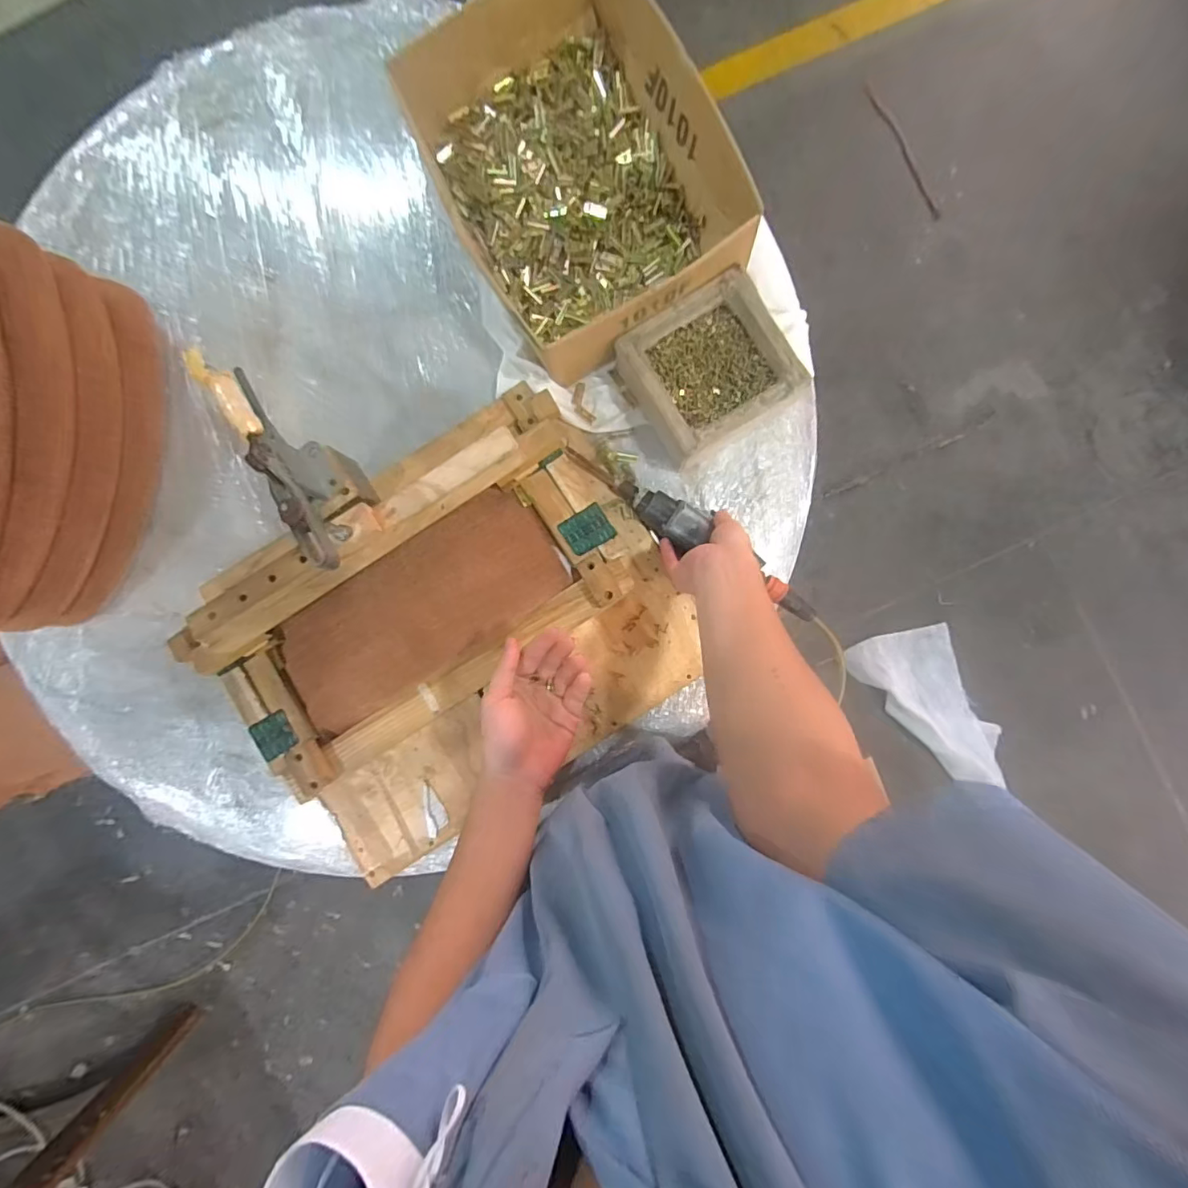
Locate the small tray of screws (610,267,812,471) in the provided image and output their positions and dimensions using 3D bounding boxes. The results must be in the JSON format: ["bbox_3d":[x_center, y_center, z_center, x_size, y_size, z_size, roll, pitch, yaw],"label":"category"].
[{"bbox_3d":[0.137,-0.268,0.634,0.175,0.078,0.165,-32,93,2],"label":"small tray of screws"}]

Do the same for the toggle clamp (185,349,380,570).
[{"bbox_3d":[-0.309,-0.138,0.546,0.055,0.144,0.269,-35,87,2],"label":"toggle clamp"}]

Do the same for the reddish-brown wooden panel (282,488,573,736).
[{"bbox_3d":[-0.211,0.024,0.619,0.361,0.037,0.151,-32,92,3],"label":"reddish-brown wooden panel"}]

